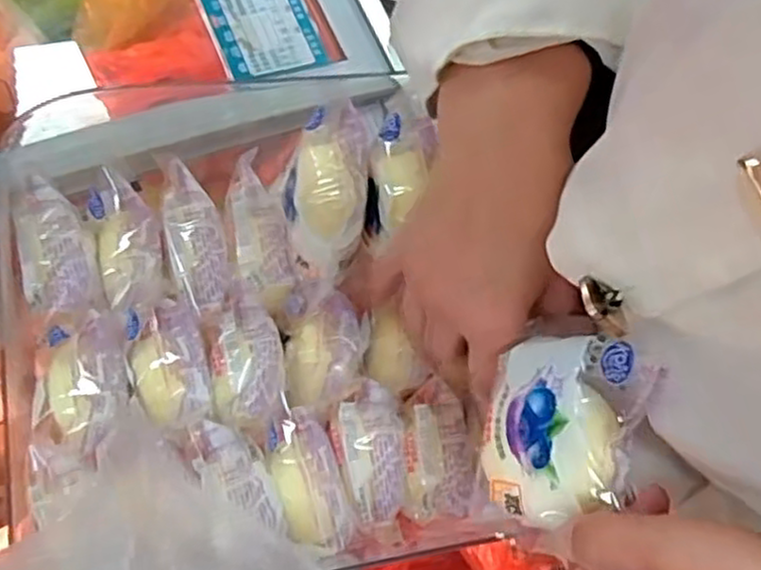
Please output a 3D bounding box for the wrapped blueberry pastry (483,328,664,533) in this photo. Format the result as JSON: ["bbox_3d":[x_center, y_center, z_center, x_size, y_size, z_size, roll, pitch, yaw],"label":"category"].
[{"bbox_3d":[0.075,0.058,0.302,0.037,0.054,0.080,12,96,-38],"label":"wrapped blueberry pastry"}]

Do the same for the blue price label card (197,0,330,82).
[{"bbox_3d":[-0.093,-0.205,0.554,0.075,0.006,0.109,-19,77,-18],"label":"blue price label card"}]

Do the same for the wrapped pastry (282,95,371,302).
[{"bbox_3d":[-0.029,-0.047,0.383,0.048,0.039,0.089,-8,76,-3],"label":"wrapped pastry"}]

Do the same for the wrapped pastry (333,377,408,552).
[{"bbox_3d":[-0.003,0.095,0.393,0.037,0.031,0.082,-11,76,-4],"label":"wrapped pastry"}]

